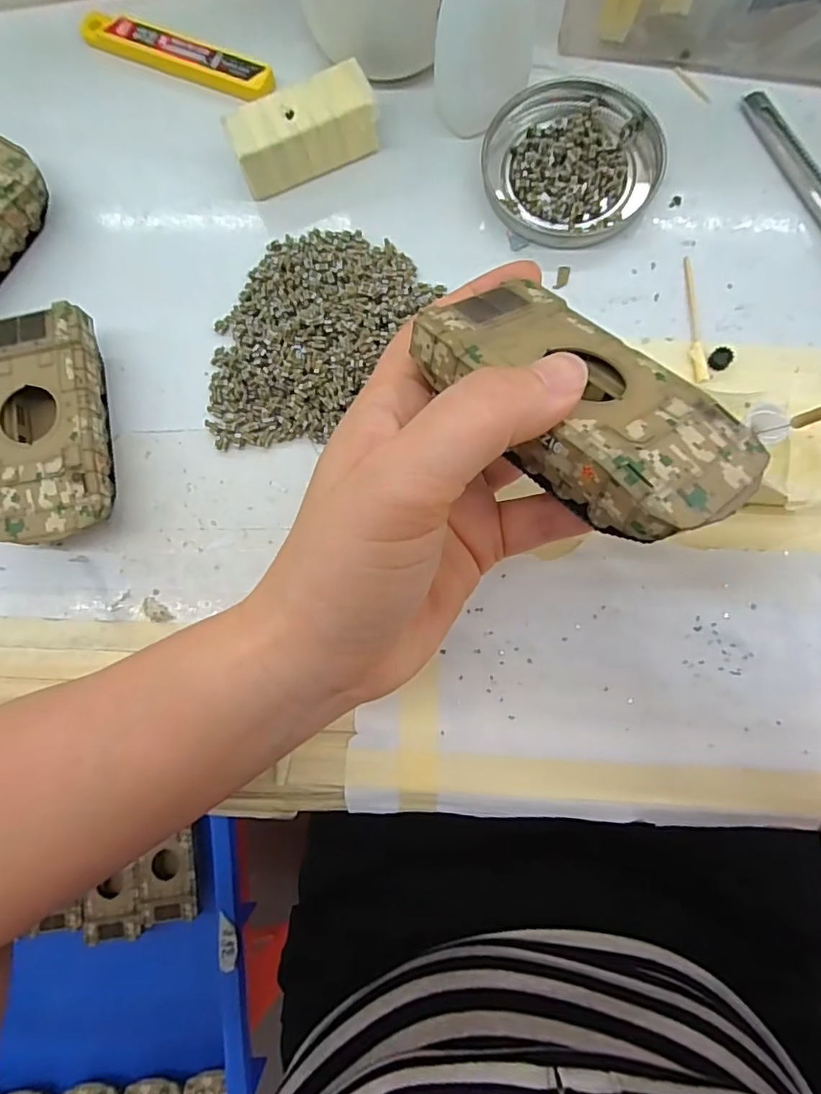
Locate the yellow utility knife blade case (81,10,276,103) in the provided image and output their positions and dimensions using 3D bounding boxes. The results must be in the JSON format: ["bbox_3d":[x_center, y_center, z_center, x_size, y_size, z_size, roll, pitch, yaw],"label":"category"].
[{"bbox_3d":[-0.115,-0.241,0.270,0.104,0.004,0.021,24,84,7],"label":"yellow utility knife blade case"}]

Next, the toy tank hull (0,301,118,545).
[{"bbox_3d":[-0.155,-0.050,0.239,0.050,0.027,0.095,-12,81,2],"label":"toy tank hull"}]

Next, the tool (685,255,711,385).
[{"bbox_3d":[0.124,-0.101,0.243,0.007,0.004,0.060,-3,81,4],"label":"tool"}]

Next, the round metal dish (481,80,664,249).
[{"bbox_3d":[0.075,-0.178,0.254,0.077,0.011,0.078,-1,82,4],"label":"round metal dish"}]

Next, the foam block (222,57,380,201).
[{"bbox_3d":[-0.048,-0.188,0.252,0.064,0.025,0.026,-23,81,1],"label":"foam block"}]

